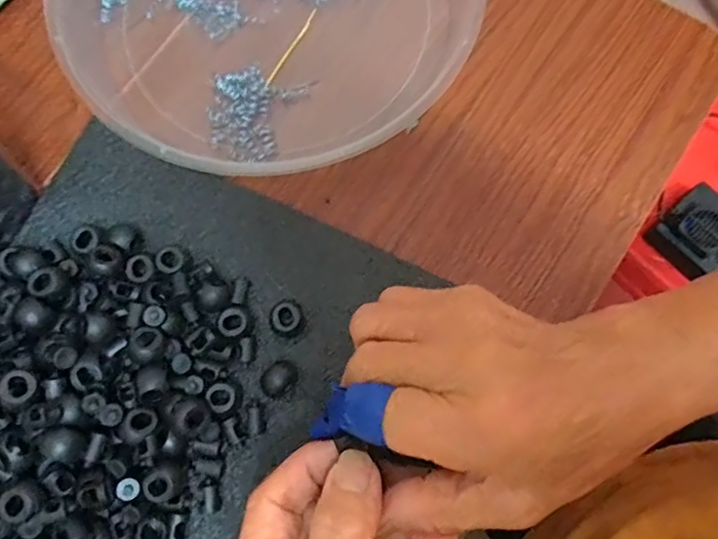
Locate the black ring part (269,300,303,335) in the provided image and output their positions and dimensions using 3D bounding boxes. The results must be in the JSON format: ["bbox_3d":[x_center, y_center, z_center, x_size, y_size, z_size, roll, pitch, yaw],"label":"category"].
[{"bbox_3d":[-0.036,0.024,0.278,0.014,0.015,0.015,0,75,1],"label":"black ring part"}]

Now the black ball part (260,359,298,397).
[{"bbox_3d":[-0.038,0.053,0.272,0.014,0.011,0.019,42,80,11],"label":"black ball part"}]

